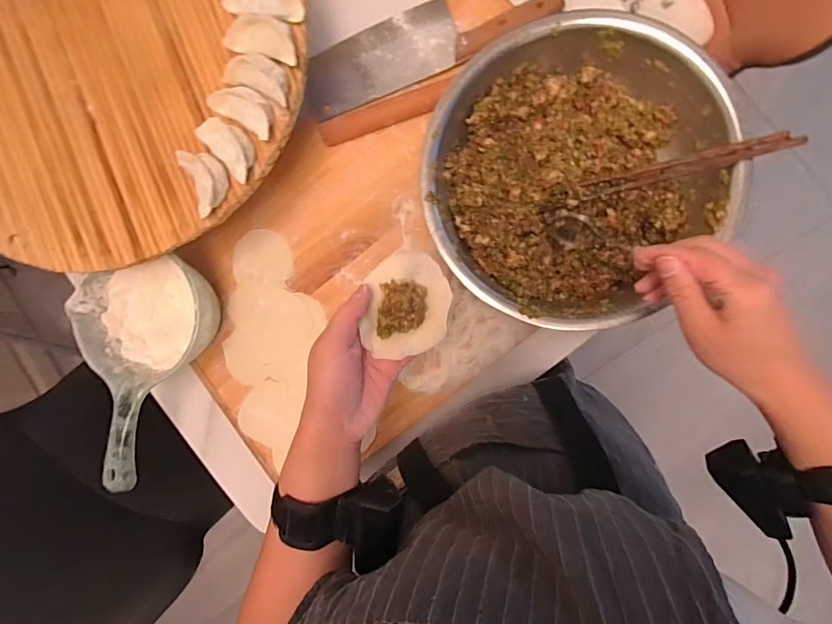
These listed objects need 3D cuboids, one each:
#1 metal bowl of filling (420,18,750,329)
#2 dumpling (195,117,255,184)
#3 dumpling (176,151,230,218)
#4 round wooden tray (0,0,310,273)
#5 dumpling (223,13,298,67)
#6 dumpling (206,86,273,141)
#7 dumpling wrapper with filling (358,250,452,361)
[{"bbox_3d":[0.155,-0.139,0.452,0.280,0.092,0.281,0,91,9],"label":"metal bowl of filling"},{"bbox_3d":[-0.176,-0.156,0.406,0.034,0.023,0.066,-43,84,7],"label":"dumpling"},{"bbox_3d":[-0.198,-0.124,0.411,0.034,0.024,0.058,-21,87,9],"label":"dumpling"},{"bbox_3d":[-0.322,-0.276,0.435,0.454,0.043,0.437,0,91,9],"label":"round wooden tray"},{"bbox_3d":[-0.142,-0.254,0.402,0.068,0.021,0.034,16,93,9],"label":"dumpling"},{"bbox_3d":[-0.160,-0.191,0.401,0.065,0.029,0.034,32,95,7],"label":"dumpling"},{"bbox_3d":[-0.007,-0.006,0.340,0.064,0.019,0.079,1,91,9],"label":"dumpling wrapper with filling"}]

